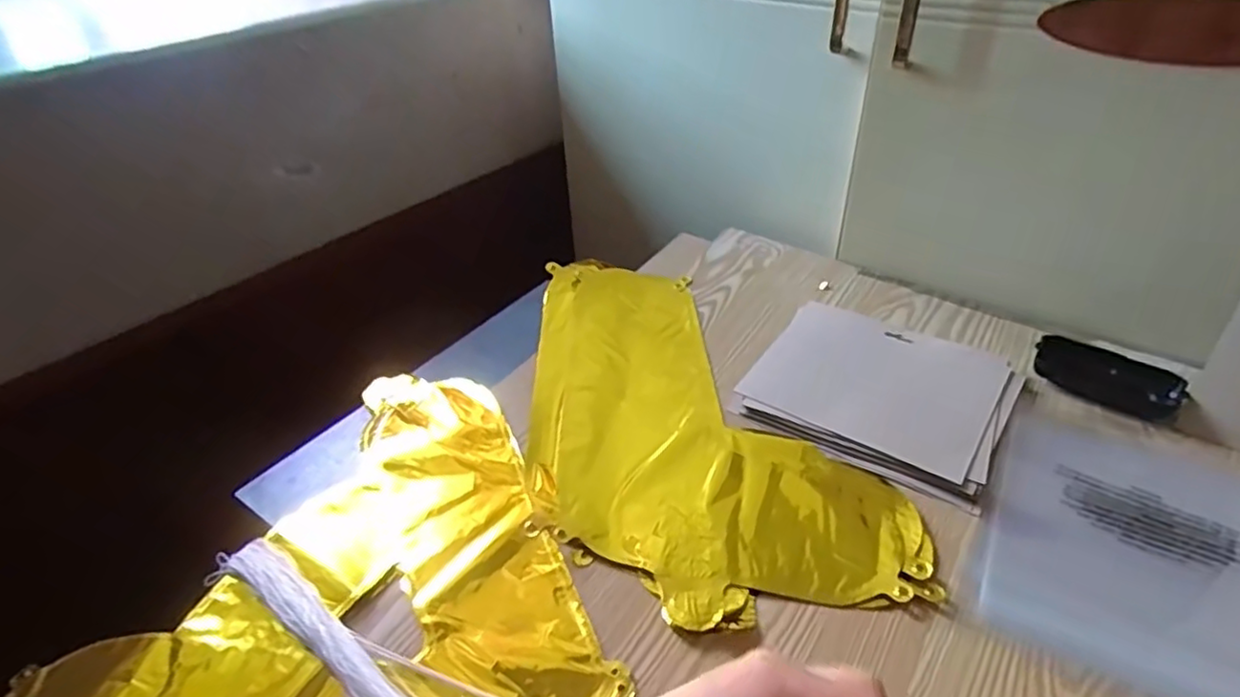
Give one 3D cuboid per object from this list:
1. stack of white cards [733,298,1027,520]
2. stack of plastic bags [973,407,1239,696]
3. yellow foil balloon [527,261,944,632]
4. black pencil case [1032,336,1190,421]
[{"bbox_3d":[0.229,0.033,0.588,0.201,0.016,0.187,22,44,27],"label":"stack of white cards"},{"bbox_3d":[0.381,0.138,0.469,0.217,0.006,0.253,19,43,25],"label":"stack of plastic bags"},{"bbox_3d":[0.032,0.052,0.572,0.229,0.017,0.429,-17,40,-18],"label":"yellow foil balloon"},{"bbox_3d":[0.427,0.025,0.584,0.108,0.027,0.051,20,43,26],"label":"black pencil case"}]

